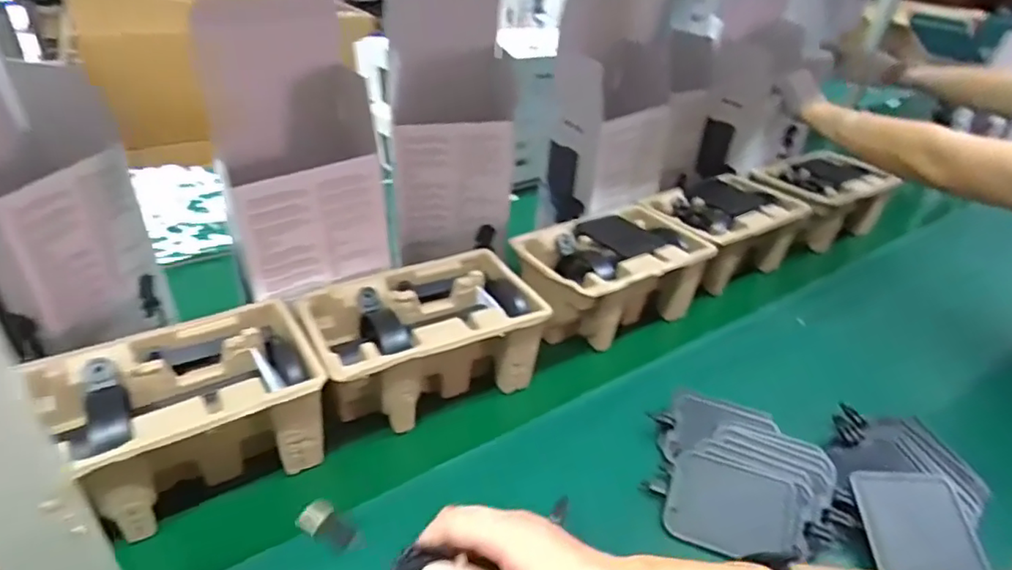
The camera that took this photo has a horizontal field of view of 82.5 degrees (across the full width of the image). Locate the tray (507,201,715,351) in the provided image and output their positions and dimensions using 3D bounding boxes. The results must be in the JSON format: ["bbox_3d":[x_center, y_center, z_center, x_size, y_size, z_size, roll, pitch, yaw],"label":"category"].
[{"bbox_3d":[0.131,-0.009,0.734,0.210,0.109,0.148,-18,34,-34],"label":"tray"}]

